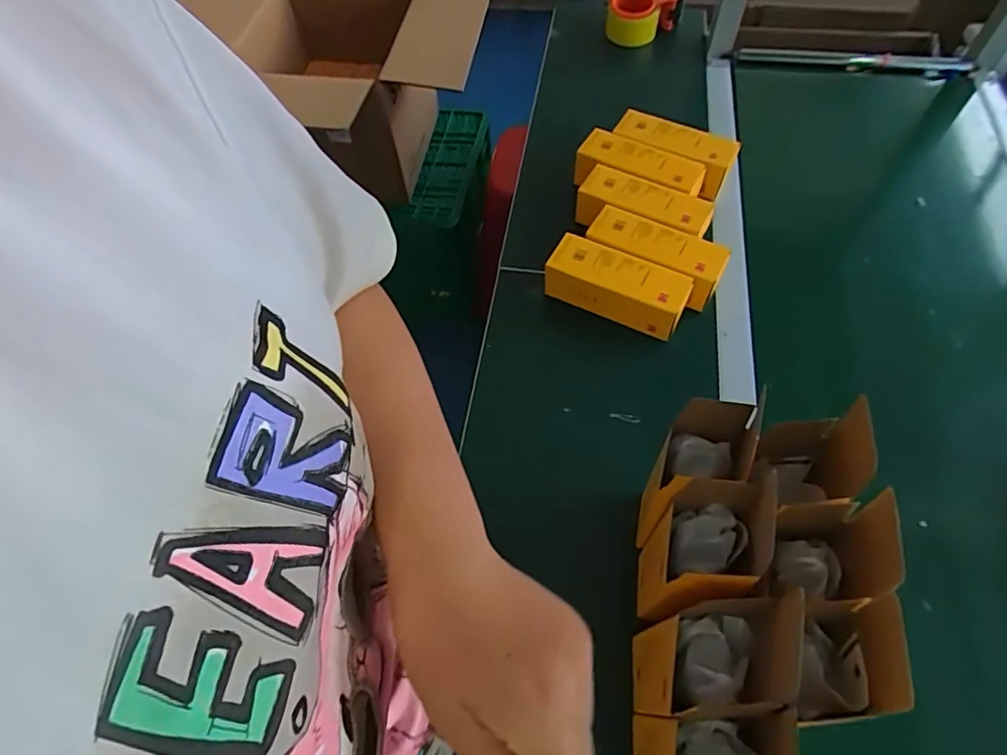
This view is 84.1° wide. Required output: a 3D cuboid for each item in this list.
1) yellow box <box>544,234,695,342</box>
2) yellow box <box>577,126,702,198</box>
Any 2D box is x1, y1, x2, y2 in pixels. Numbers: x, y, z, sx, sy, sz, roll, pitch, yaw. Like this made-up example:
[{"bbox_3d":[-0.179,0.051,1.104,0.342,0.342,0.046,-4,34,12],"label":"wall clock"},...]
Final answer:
[{"bbox_3d":[0.145,-0.118,0.719,0.177,0.058,0.066,25,63,16],"label":"yellow box"},{"bbox_3d":[0.200,-0.302,0.818,0.181,0.047,0.073,28,64,18],"label":"yellow box"}]

